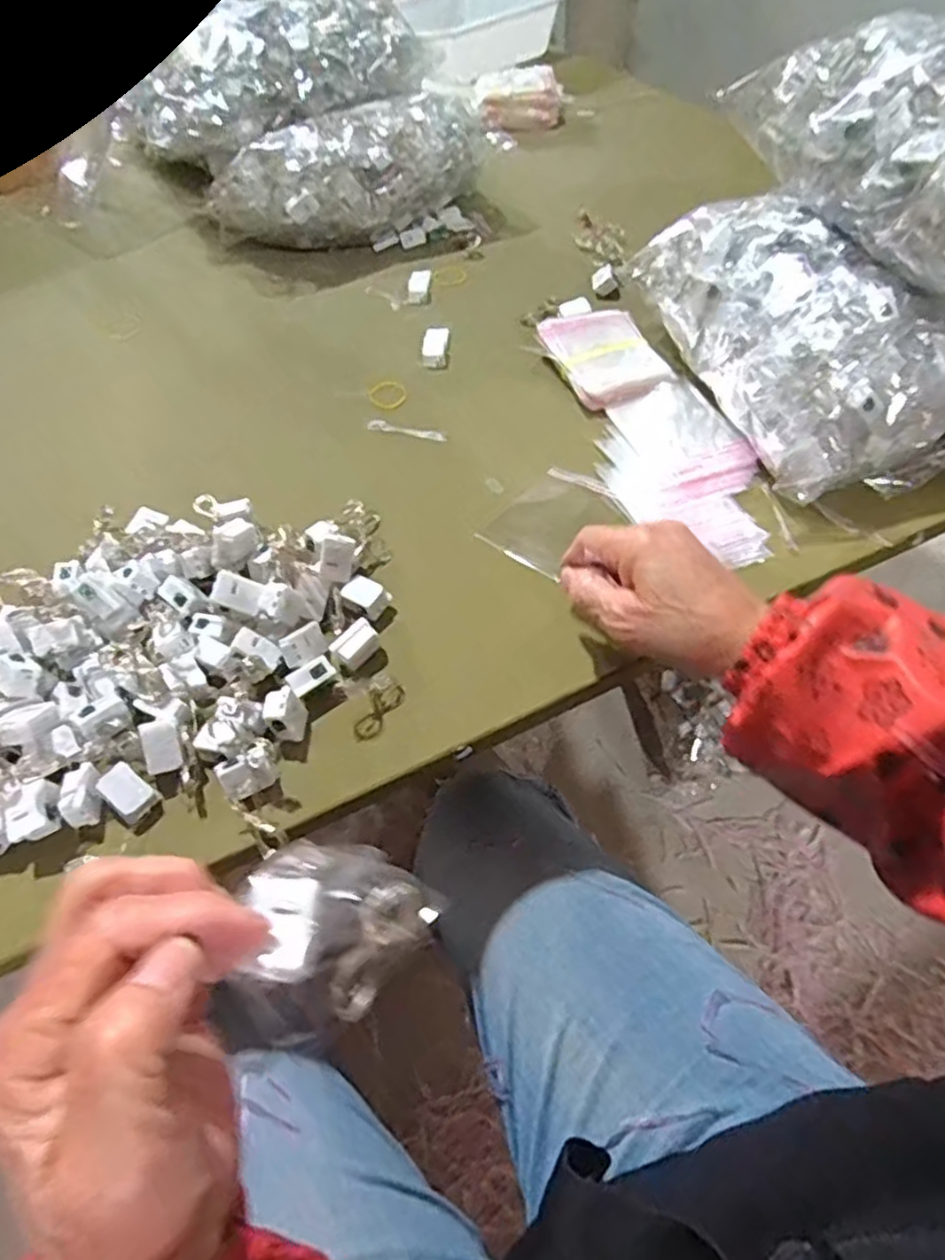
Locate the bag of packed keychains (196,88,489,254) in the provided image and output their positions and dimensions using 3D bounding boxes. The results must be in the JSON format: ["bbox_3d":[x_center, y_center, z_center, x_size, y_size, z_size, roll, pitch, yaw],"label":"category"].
[{"bbox_3d":[-0.116,-0.451,0.708,0.270,0.109,0.098,-28,54,-17],"label":"bag of packed keychains"}]

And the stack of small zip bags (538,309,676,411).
[{"bbox_3d":[0.106,-0.226,0.575,0.077,0.024,0.108,-17,52,-8],"label":"stack of small zip bags"}]

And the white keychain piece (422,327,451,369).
[{"bbox_3d":[-0.032,-0.246,0.609,0.023,0.005,0.056,0,51,5],"label":"white keychain piece"}]

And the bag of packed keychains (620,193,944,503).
[{"bbox_3d":[0.227,-0.221,0.499,0.135,0.106,0.271,-13,51,-6],"label":"bag of packed keychains"}]

